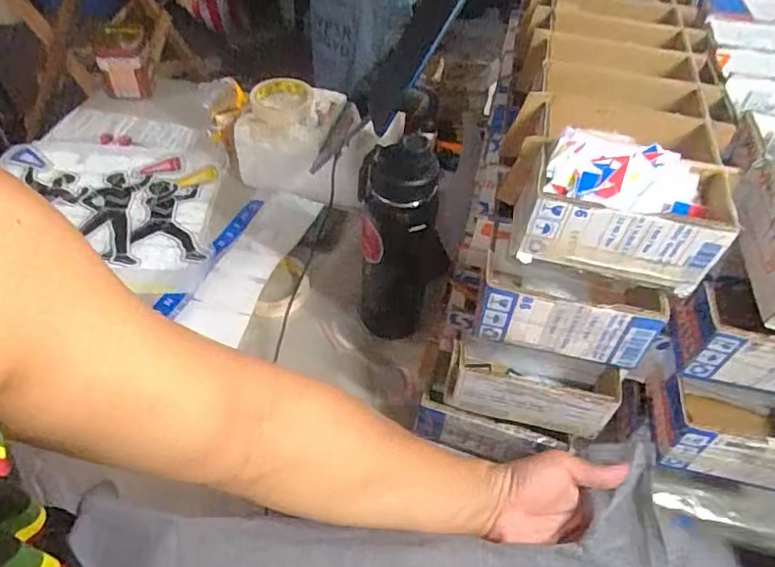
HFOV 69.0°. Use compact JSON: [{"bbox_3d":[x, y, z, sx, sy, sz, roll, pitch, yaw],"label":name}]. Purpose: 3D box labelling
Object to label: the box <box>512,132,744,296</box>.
[{"bbox_3d":[0.193,-0.057,0.469,0.164,0.092,0.082,11,49,5],"label":"box"}]

